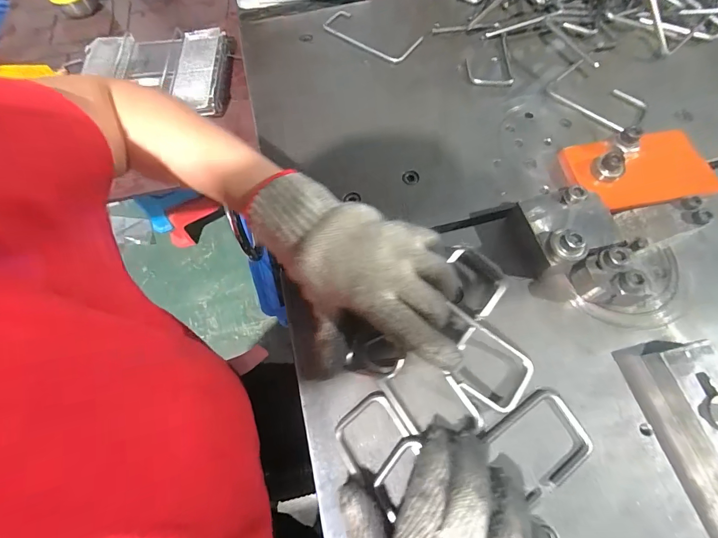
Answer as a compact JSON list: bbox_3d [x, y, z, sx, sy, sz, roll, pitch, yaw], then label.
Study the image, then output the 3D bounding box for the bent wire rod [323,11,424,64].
[{"bbox_3d":[0.014,-0.295,0.437,0.122,0.008,0.051,32,73,15],"label":"bent wire rod"}]

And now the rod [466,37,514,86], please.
[{"bbox_3d":[0.151,-0.245,0.411,0.051,0.004,0.079,0,68,3],"label":"rod"}]

